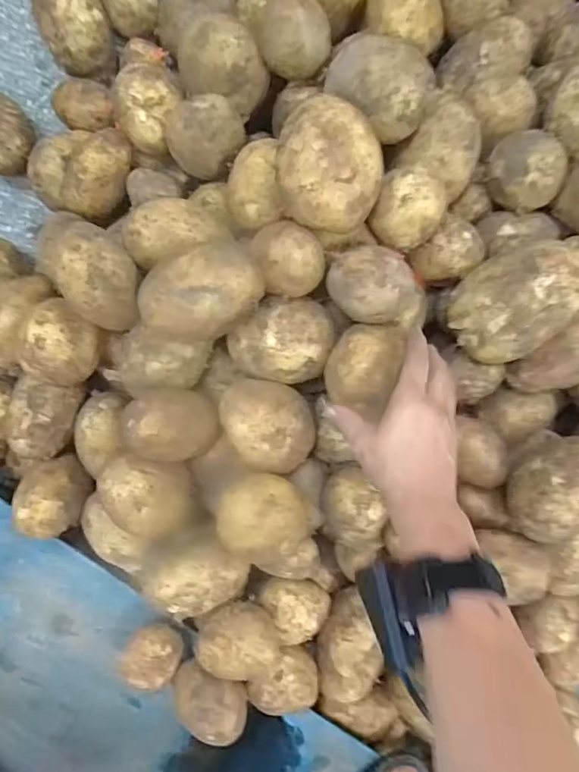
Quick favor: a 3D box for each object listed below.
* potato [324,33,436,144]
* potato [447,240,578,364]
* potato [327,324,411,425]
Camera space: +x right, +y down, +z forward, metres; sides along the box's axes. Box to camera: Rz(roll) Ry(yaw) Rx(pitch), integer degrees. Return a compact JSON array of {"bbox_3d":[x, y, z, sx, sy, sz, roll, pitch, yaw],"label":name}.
[{"bbox_3d":[0.077,-0.259,0.445,0.092,0.053,0.076,27,92,-8],"label":"potato"},{"bbox_3d":[0.200,-0.074,0.464,0.084,0.085,0.109,43,90,-7],"label":"potato"},{"bbox_3d":[0.067,-0.015,0.457,0.059,0.045,0.080,19,93,-7],"label":"potato"}]

